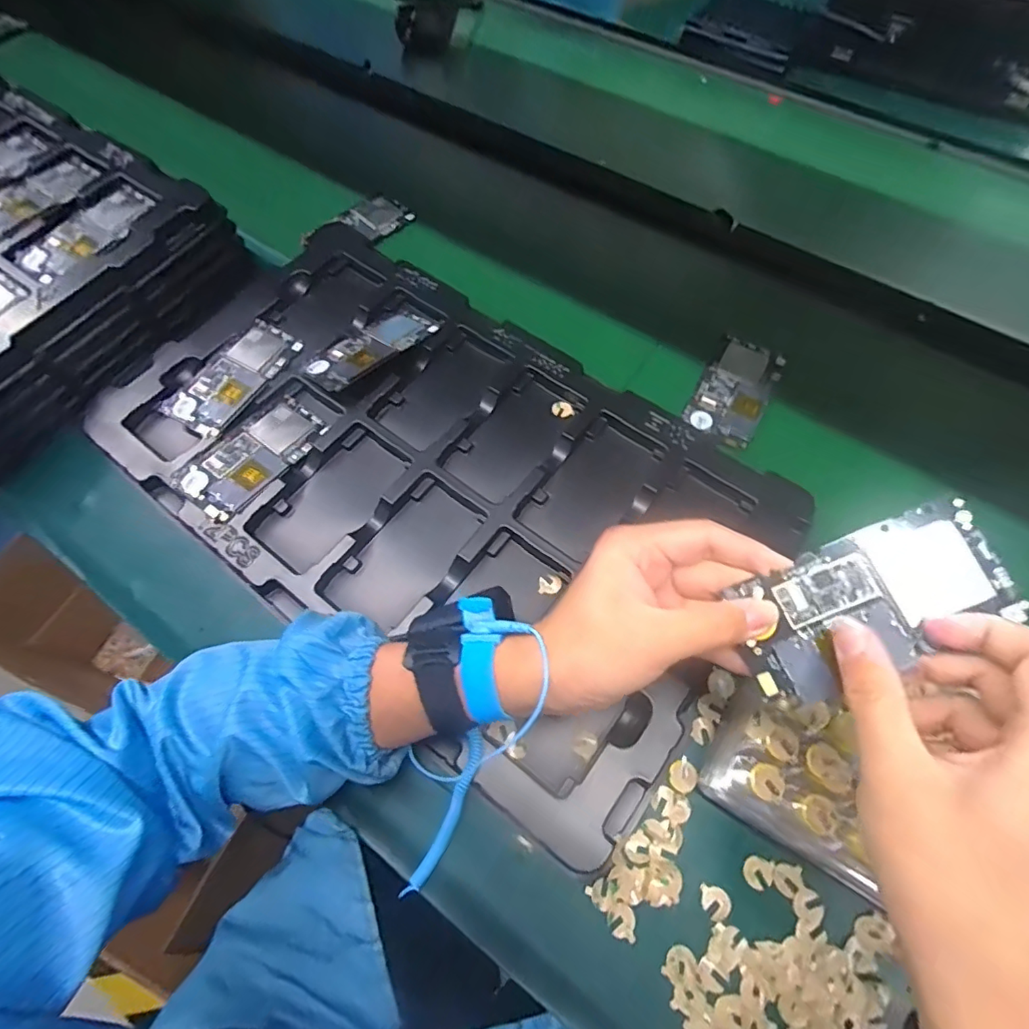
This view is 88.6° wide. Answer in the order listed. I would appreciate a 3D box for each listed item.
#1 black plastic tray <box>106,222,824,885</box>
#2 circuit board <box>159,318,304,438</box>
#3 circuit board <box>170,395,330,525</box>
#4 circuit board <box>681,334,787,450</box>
[{"bbox_3d":[-0.069,-0.040,0.455,0.546,0.031,0.324,36,69,16],"label":"black plastic tray"},{"bbox_3d":[-0.259,-0.129,0.488,0.064,0.008,0.123,28,67,13],"label":"circuit board"},{"bbox_3d":[-0.224,-0.050,0.454,0.062,0.008,0.119,33,68,15],"label":"circuit board"},{"bbox_3d":[0.212,-0.122,0.508,0.065,0.008,0.124,28,67,13],"label":"circuit board"}]

